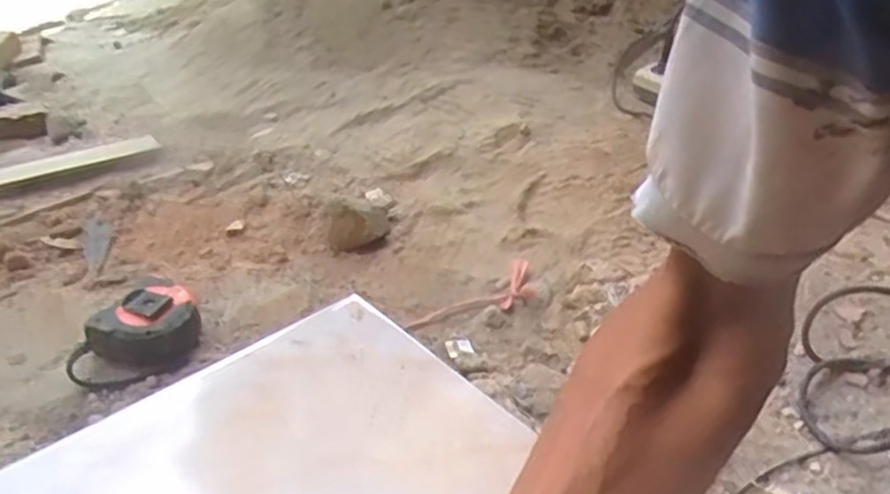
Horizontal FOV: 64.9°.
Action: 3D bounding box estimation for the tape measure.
[{"bbox_3d":[-0.286,0.083,0.650,0.122,0.056,0.079,-26,39,-30],"label":"tape measure"}]

